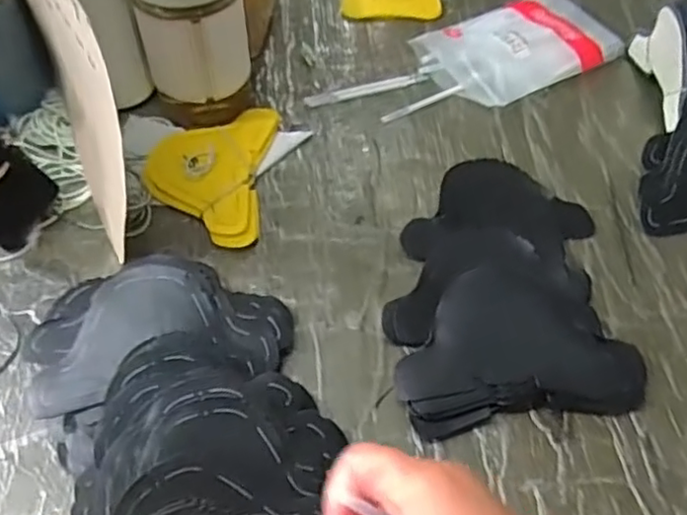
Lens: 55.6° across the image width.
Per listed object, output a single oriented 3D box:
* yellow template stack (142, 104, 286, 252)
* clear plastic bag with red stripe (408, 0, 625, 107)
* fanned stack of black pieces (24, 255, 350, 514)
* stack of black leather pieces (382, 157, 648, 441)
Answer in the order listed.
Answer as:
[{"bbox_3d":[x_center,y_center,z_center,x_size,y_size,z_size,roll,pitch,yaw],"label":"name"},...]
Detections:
[{"bbox_3d":[-0.107,-0.072,0.514,0.095,0.018,0.139,5,55,2],"label":"yellow template stack"},{"bbox_3d":[0.164,-0.199,0.607,0.174,0.026,0.108,-26,60,-18],"label":"clear plastic bag with red stripe"},{"bbox_3d":[-0.084,0.106,0.366,0.156,0.040,0.249,-18,58,-13],"label":"fanned stack of black pieces"},{"bbox_3d":[0.109,0.011,0.457,0.151,0.020,0.217,0,55,-2],"label":"stack of black leather pieces"}]

